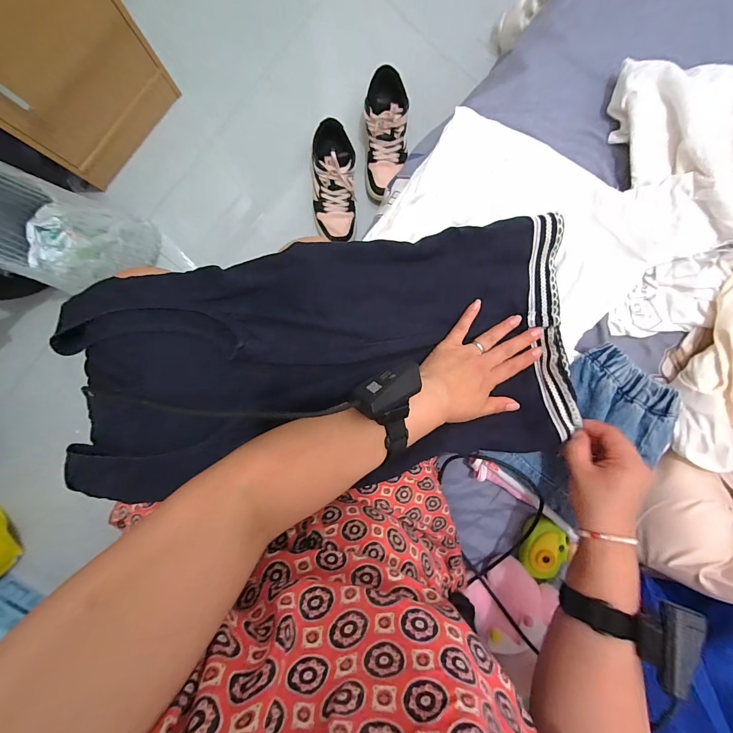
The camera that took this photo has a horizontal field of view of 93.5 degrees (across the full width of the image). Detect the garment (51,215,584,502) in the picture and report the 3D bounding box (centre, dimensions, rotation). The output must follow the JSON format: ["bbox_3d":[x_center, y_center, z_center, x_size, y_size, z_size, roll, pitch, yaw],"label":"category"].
[{"bbox_3d":[-0.033,0.004,0.388,0.562,0.060,0.262,-10,95,-9],"label":"garment"}]

